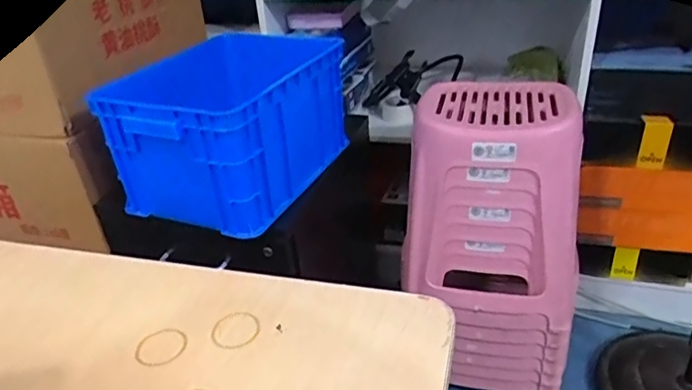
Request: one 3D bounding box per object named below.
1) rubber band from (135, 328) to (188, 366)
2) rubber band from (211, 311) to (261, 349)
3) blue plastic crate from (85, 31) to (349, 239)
[{"bbox_3d":[-0.182,0.150,0.528,0.045,0.004,0.047,1,38,-1],"label":"rubber band"},{"bbox_3d":[-0.111,0.136,0.542,0.047,0.006,0.048,-1,36,1],"label":"rubber band"},{"bbox_3d":[-0.191,-0.146,1.021,0.276,0.200,0.428,9,33,22],"label":"blue plastic crate"}]

